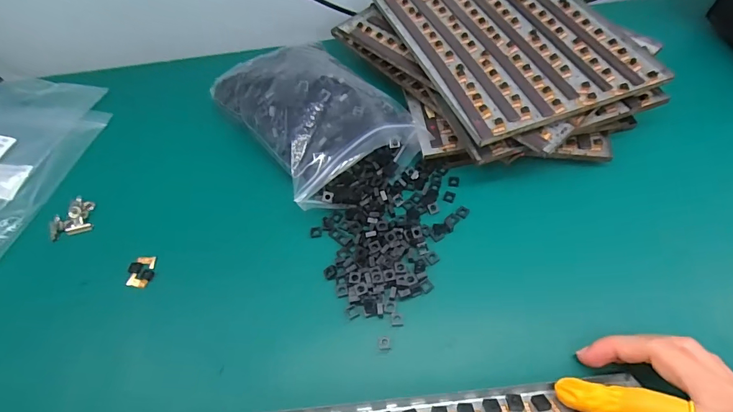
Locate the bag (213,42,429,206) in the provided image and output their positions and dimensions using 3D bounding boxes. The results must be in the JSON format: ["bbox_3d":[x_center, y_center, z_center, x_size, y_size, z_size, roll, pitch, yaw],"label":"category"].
[{"bbox_3d":[-0.043,-0.086,0.376,0.131,0.056,0.175,-32,60,-16],"label":"bag"}]

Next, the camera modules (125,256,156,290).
[{"bbox_3d":[-0.183,0.054,0.332,0.020,0.005,0.026,-8,56,-1],"label":"camera modules"}]

